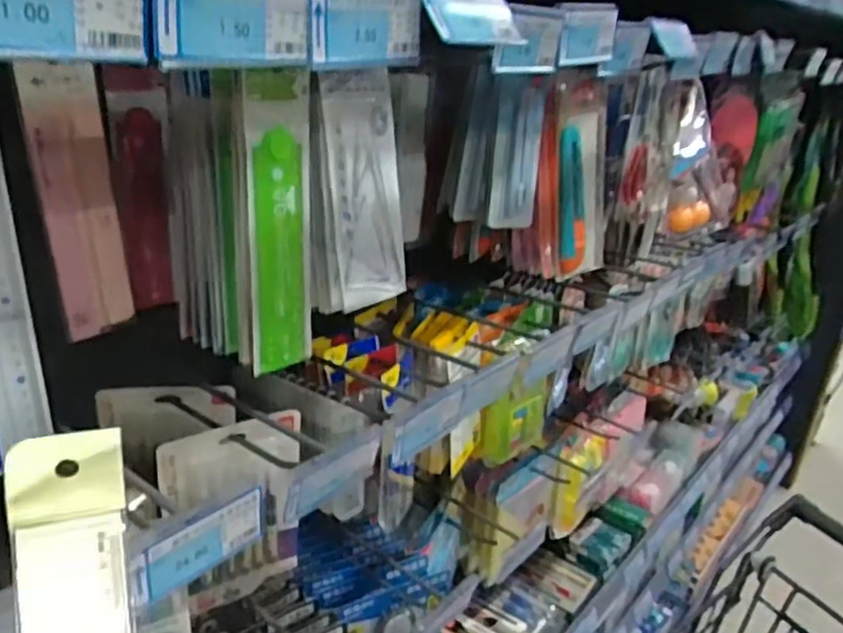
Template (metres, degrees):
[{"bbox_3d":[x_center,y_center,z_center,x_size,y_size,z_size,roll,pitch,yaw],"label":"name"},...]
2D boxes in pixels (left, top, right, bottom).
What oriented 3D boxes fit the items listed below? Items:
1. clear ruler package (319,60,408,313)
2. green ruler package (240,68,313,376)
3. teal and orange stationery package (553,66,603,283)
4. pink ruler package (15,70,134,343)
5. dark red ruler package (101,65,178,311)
[{"bbox_3d":[-0.041,-0.092,0.497,0.006,0.169,0.071,10,23,37],"label":"clear ruler package"},{"bbox_3d":[-0.093,-0.057,0.450,0.049,0.202,0.007,-18,30,-40],"label":"green ruler package"},{"bbox_3d":[0.175,-0.154,0.733,0.087,0.220,0.020,-31,33,-34],"label":"teal and orange stationery package"},{"bbox_3d":[-0.239,-0.077,0.472,0.013,0.189,0.055,19,27,32],"label":"pink ruler package"},{"bbox_3d":[-0.227,-0.101,0.547,0.043,0.190,0.018,-8,25,-26],"label":"dark red ruler package"}]

